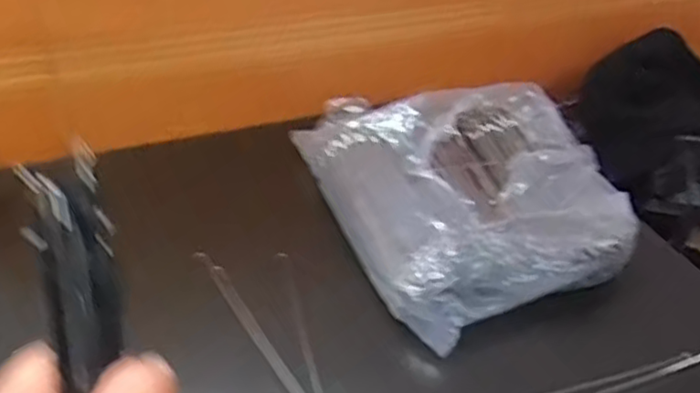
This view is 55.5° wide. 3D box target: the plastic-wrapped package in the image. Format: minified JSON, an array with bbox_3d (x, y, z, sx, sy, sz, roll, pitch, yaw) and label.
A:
[{"bbox_3d":[0.089,-0.019,0.515,0.199,0.071,0.231,-12,40,-20],"label":"plastic-wrapped package"}]

